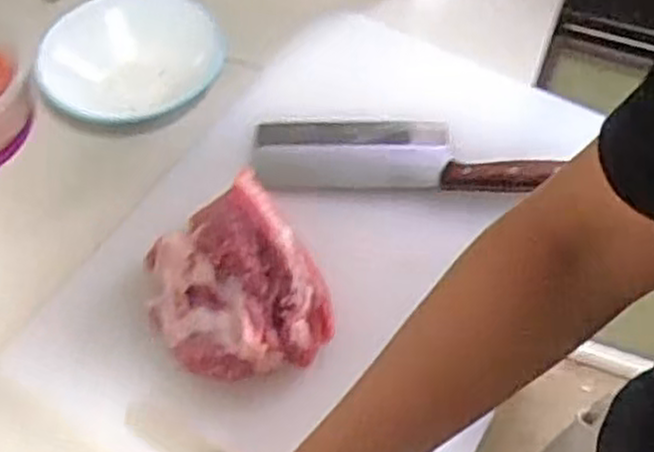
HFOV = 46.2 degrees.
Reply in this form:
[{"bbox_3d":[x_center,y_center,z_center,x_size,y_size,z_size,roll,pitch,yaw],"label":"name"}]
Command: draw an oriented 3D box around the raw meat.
[{"bbox_3d":[-0.077,0.046,0.613,0.129,0.054,0.165,-22,60,-14],"label":"raw meat"}]

